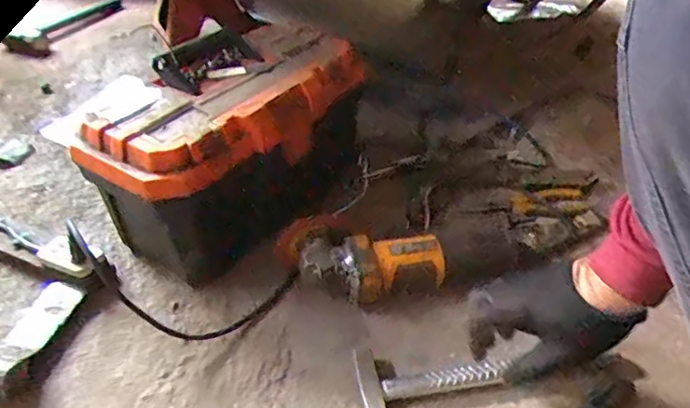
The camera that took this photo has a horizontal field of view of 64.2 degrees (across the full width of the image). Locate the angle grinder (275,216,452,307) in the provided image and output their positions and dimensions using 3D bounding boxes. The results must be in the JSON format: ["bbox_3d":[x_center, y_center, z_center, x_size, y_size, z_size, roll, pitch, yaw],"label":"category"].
[{"bbox_3d":[0.025,0.074,0.651,0.183,0.075,0.077,1,38,2],"label":"angle grinder"}]

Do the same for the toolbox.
[{"bbox_3d":[-0.141,-0.090,0.746,0.187,0.183,0.372,23,44,27],"label":"toolbox"}]

